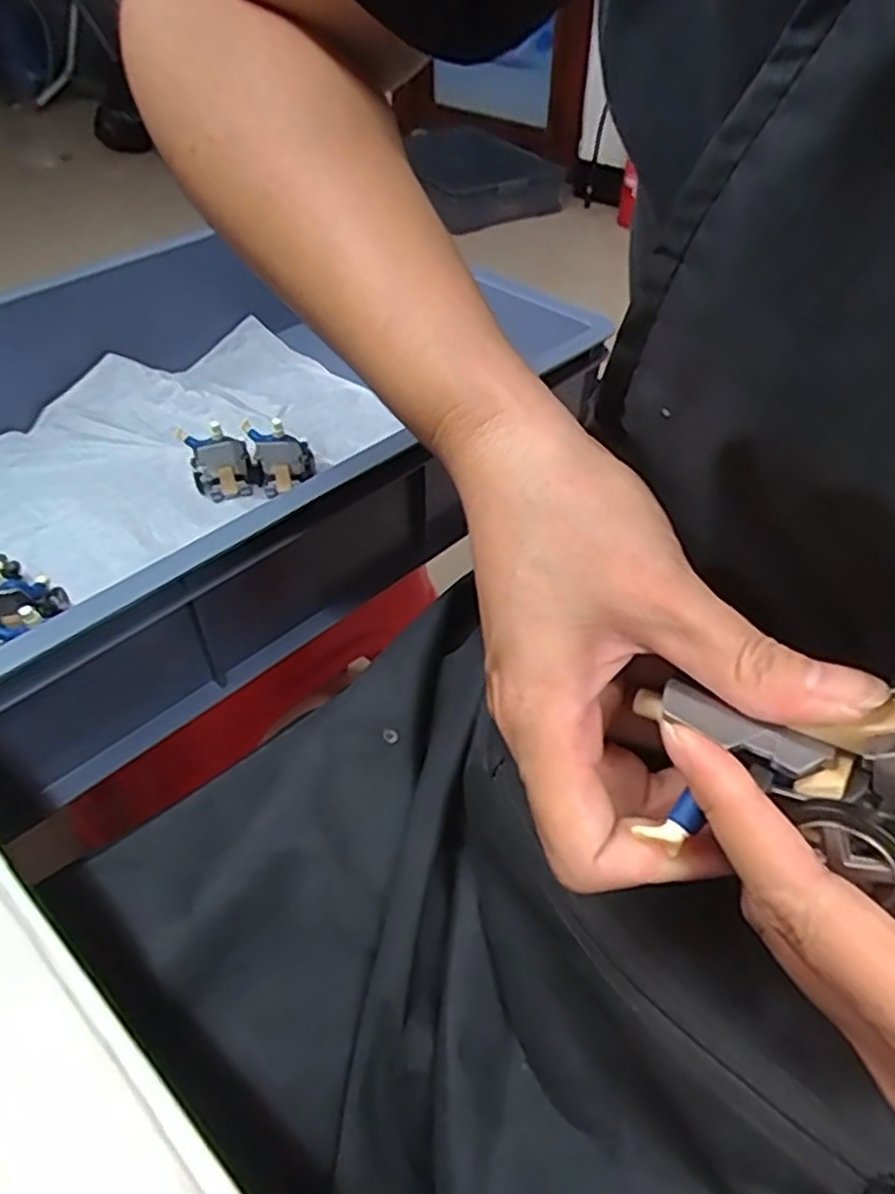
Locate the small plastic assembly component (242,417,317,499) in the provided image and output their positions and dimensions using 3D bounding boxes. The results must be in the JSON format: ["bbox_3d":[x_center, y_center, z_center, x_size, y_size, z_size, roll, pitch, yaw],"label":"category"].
[{"bbox_3d":[-0.136,-0.115,0.622,0.051,0.061,0.027,-9,46,-9],"label":"small plastic assembly component"}]

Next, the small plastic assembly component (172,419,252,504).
[{"bbox_3d":[-0.188,-0.115,0.615,0.048,0.066,0.031,-13,47,-12],"label":"small plastic assembly component"}]

